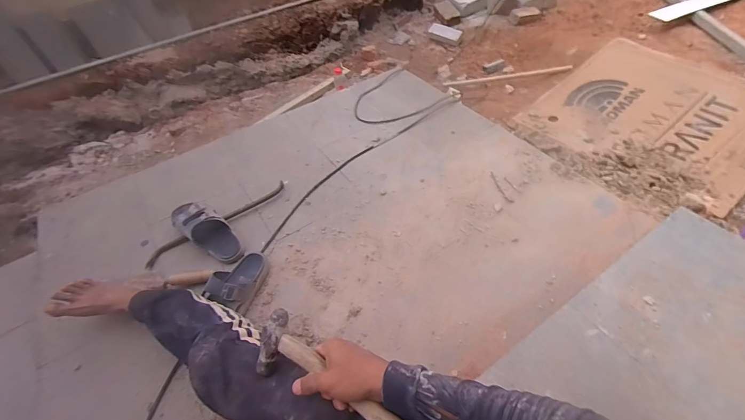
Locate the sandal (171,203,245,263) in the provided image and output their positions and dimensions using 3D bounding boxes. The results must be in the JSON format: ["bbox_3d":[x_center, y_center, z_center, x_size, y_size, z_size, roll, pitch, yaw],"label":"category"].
[{"bbox_3d":[-0.473,0.055,0.981,0.263,0.065,0.104,35,60,11],"label":"sandal"}]

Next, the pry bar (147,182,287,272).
[{"bbox_3d":[-0.471,0.032,1.056,0.458,0.033,0.064,-31,53,-21],"label":"pry bar"}]

